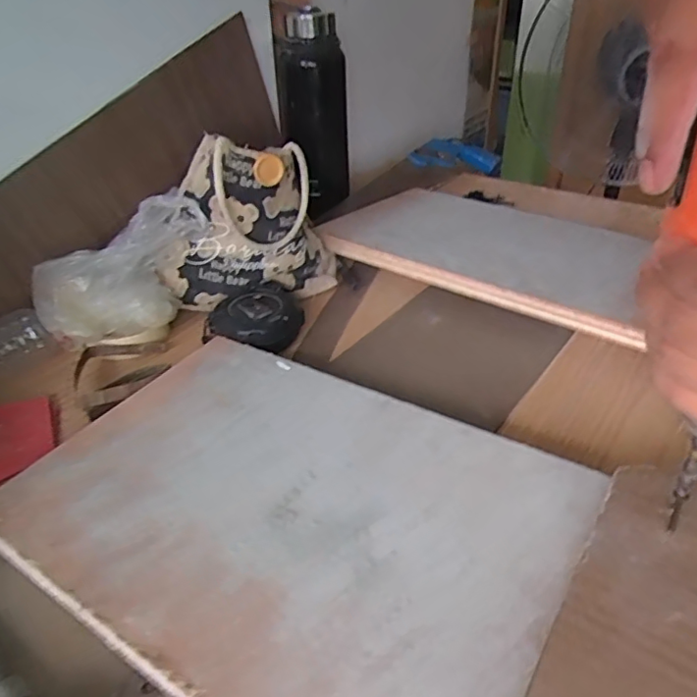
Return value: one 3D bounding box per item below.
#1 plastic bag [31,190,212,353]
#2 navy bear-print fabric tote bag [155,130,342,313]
[{"bbox_3d":[-0.217,-0.069,0.552,0.163,0.127,0.078,-21,38,-22],"label":"plastic bag"},{"bbox_3d":[-0.105,-0.133,0.597,0.170,0.158,0.095,-2,35,1],"label":"navy bear-print fabric tote bag"}]

